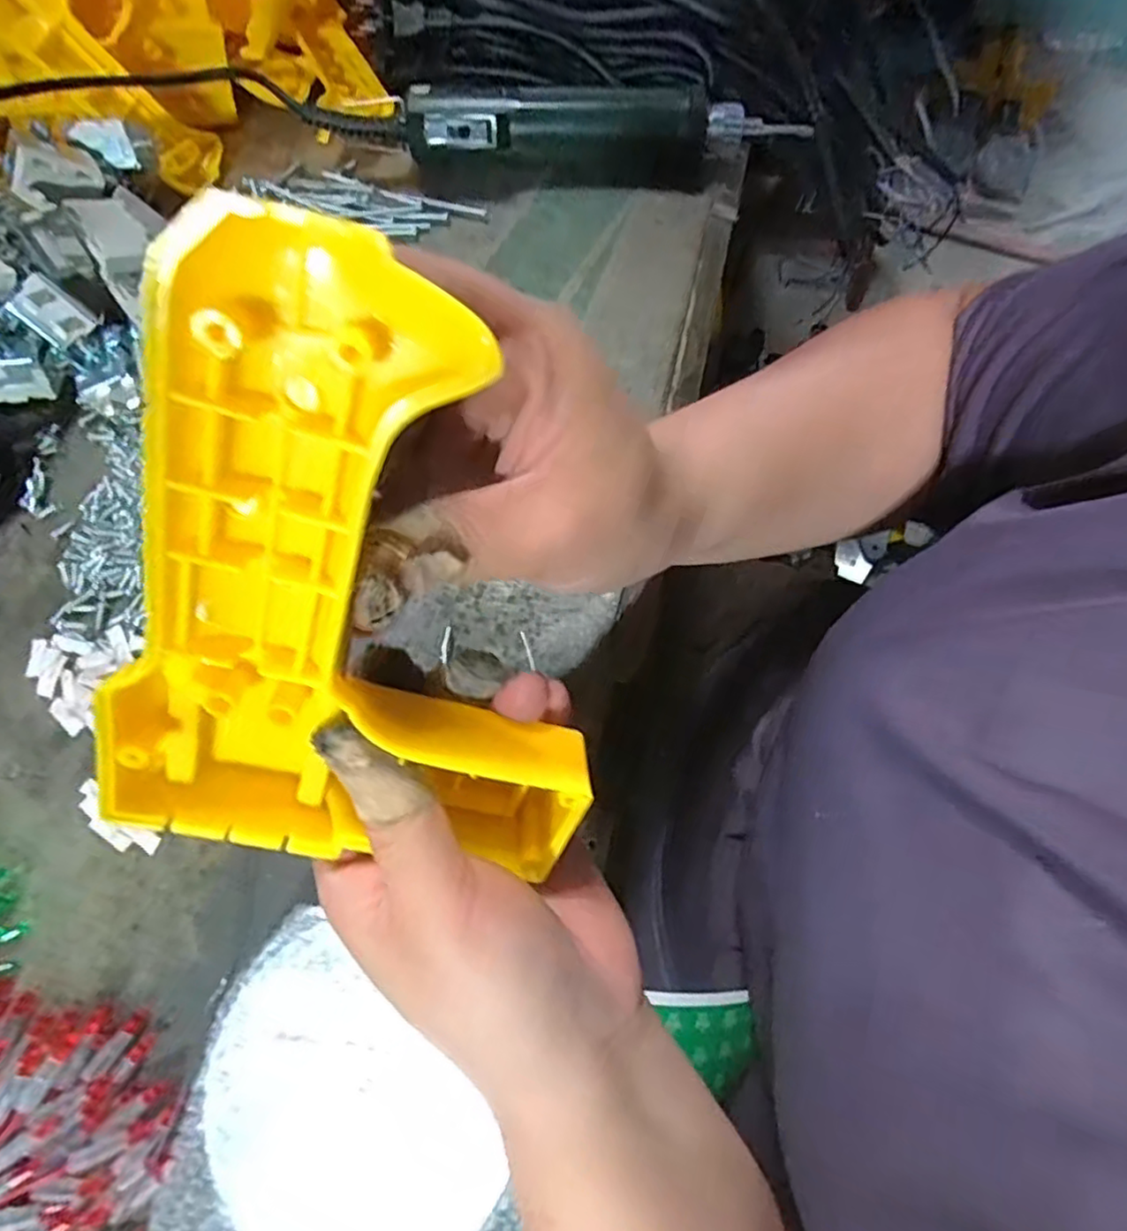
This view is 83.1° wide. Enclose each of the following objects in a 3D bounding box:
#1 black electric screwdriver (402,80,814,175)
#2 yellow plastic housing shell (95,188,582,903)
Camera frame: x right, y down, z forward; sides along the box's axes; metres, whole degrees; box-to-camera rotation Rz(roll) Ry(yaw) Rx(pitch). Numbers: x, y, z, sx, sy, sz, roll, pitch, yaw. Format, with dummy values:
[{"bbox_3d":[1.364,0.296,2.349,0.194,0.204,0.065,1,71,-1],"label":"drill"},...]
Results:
[{"bbox_3d":[0.025,-0.298,0.394,0.241,0.042,0.039,-2,71,-2],"label":"black electric screwdriver"},{"bbox_3d":[-0.041,0.001,0.142,0.114,0.148,0.020,11,35,-11],"label":"yellow plastic housing shell"}]

